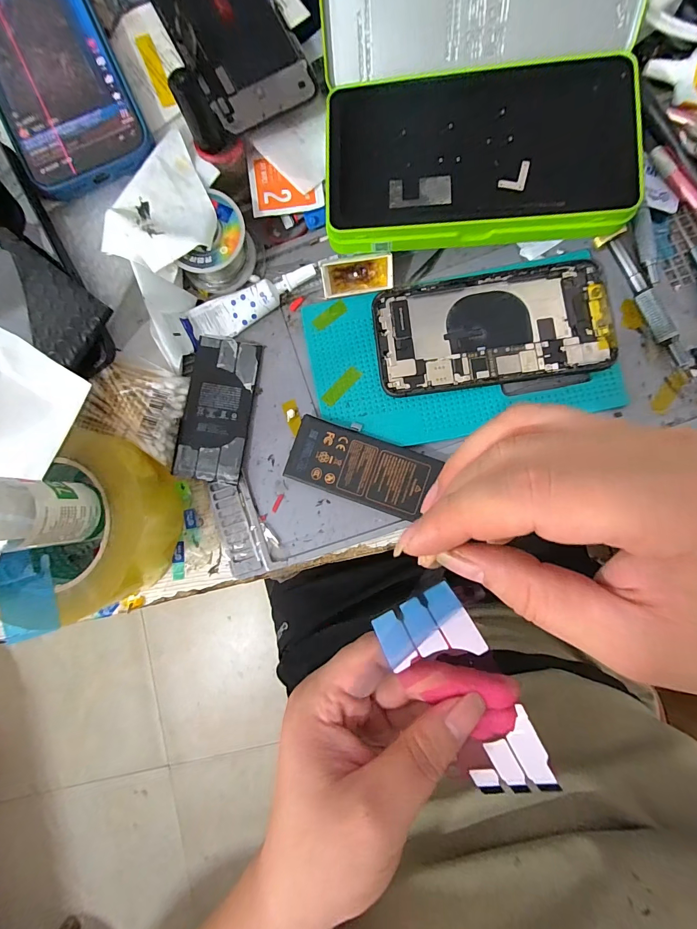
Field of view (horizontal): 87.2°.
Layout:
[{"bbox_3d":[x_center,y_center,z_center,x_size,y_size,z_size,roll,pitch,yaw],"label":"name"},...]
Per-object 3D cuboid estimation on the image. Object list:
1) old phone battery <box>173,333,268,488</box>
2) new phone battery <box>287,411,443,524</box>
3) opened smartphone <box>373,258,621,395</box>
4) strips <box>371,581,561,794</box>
[{"bbox_3d":[-0.090,-0.039,0.252,0.043,0.008,0.100,8,85,6],"label":"old phone battery"},{"bbox_3d":[0.008,0.002,0.245,0.094,0.005,0.045,19,87,6],"label":"new phone battery"},{"bbox_3d":[0.094,-0.090,0.244,0.148,0.007,0.074,-8,84,4],"label":"opened smartphone"},{"bbox_3d":[0.057,0.112,0.175,0.042,0.019,0.102,-32,90,1],"label":"strips"}]

